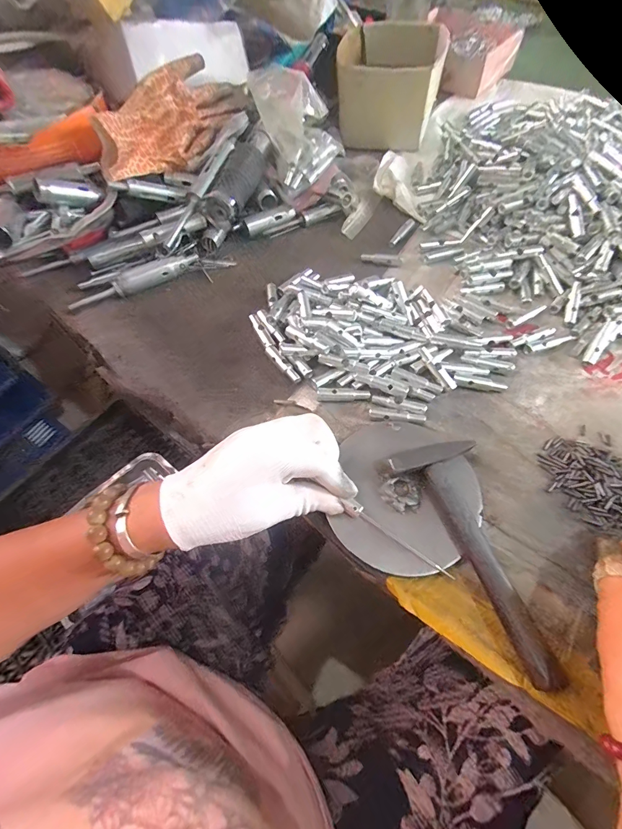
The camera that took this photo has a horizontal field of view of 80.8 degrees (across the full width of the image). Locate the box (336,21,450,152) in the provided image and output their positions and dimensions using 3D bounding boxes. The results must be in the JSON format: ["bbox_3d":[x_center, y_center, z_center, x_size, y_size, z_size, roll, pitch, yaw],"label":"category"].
[{"bbox_3d":[0.118,-0.511,0.565,0.137,0.089,0.169,10,63,7],"label":"box"}]

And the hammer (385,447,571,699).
[{"bbox_3d":[0.123,0.102,0.275,0.068,0.027,0.170,-17,63,-6],"label":"hammer"}]

